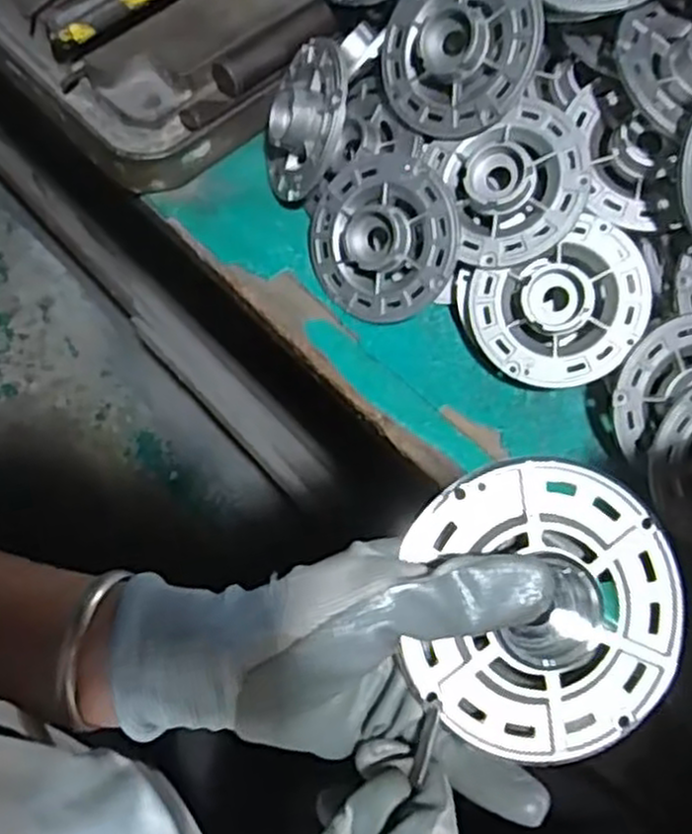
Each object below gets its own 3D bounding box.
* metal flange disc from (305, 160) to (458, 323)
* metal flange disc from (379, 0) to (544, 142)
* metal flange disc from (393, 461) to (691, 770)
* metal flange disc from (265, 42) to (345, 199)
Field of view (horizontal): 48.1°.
[{"bbox_3d":[0.023,-0.121,0.531,0.106,0.024,0.107,4,99,28],"label":"metal flange disc"},{"bbox_3d":[0.069,-0.240,0.503,0.108,0.021,0.108,6,101,30],"label":"metal flange disc"},{"bbox_3d":[0.072,0.071,0.287,0.109,0.010,0.101,1,85,-7],"label":"metal flange disc"},{"bbox_3d":[-0.031,-0.211,0.551,0.023,0.092,0.105,2,96,-38],"label":"metal flange disc"}]

